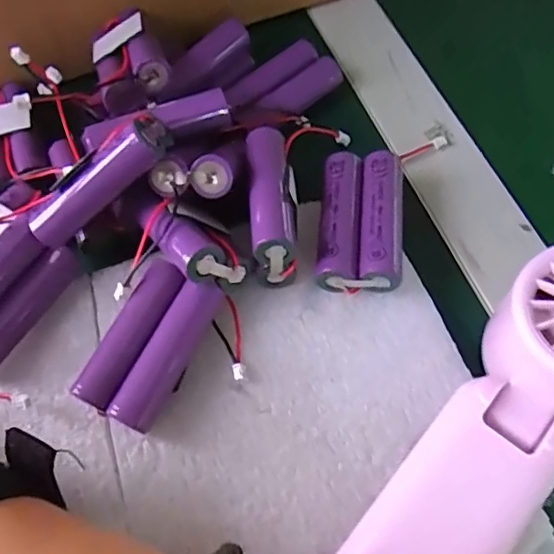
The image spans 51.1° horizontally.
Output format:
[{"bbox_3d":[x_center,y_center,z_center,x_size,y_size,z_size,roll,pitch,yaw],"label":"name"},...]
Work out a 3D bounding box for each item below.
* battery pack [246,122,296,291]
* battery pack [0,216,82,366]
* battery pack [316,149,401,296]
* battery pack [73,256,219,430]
[{"bbox_3d":[-0.002,-0.034,0.259,0.018,0.031,0.067,-7,61,3],"label":"battery pack"},{"bbox_3d":[-0.121,0.008,0.254,0.019,0.037,0.062,4,54,45],"label":"battery pack"},{"bbox_3d":[0.037,-0.025,0.262,0.034,0.022,0.067,2,62,8],"label":"battery pack"},{"bbox_3d":[-0.052,0.029,0.241,0.032,0.022,0.064,24,67,19],"label":"battery pack"}]

